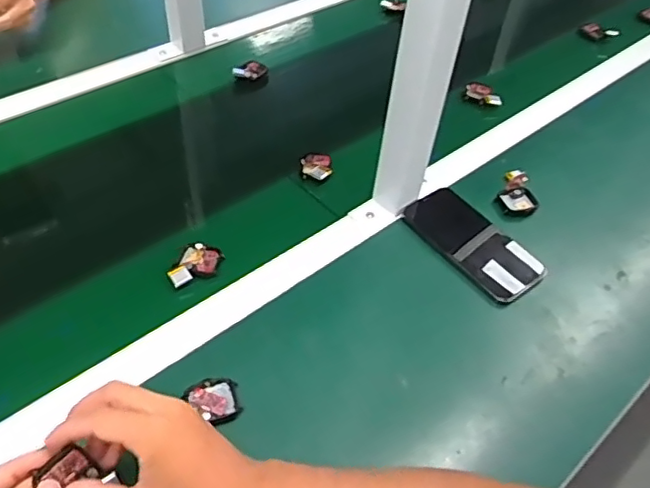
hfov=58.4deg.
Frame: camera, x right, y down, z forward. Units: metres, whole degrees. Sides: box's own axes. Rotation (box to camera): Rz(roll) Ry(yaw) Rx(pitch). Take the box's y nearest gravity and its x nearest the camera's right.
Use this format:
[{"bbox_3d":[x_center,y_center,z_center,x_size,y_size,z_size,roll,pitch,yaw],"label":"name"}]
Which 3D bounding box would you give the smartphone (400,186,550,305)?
[{"bbox_3d":[0.165,-0.003,0.649,0.075,0.018,0.161,-26,55,-26],"label":"smartphone"}]

